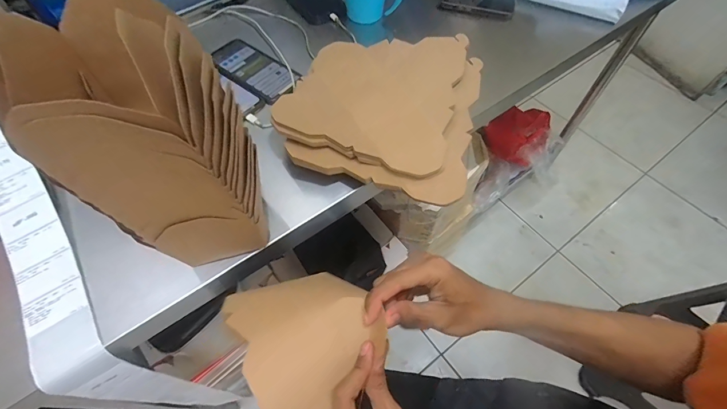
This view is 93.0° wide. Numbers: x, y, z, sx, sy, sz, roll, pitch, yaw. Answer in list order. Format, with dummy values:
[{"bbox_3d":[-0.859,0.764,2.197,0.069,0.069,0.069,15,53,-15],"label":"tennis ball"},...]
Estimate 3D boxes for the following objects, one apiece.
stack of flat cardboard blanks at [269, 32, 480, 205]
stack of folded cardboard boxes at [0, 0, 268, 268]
[{"bbox_3d":[0.024,-0.146,0.505,0.274,0.053,0.269,13,59,9],"label":"stack of flat cardboard blanks"},{"bbox_3d":[-0.157,-0.023,0.309,0.102,0.258,0.096,3,58,2],"label":"stack of folded cardboard boxes"}]

